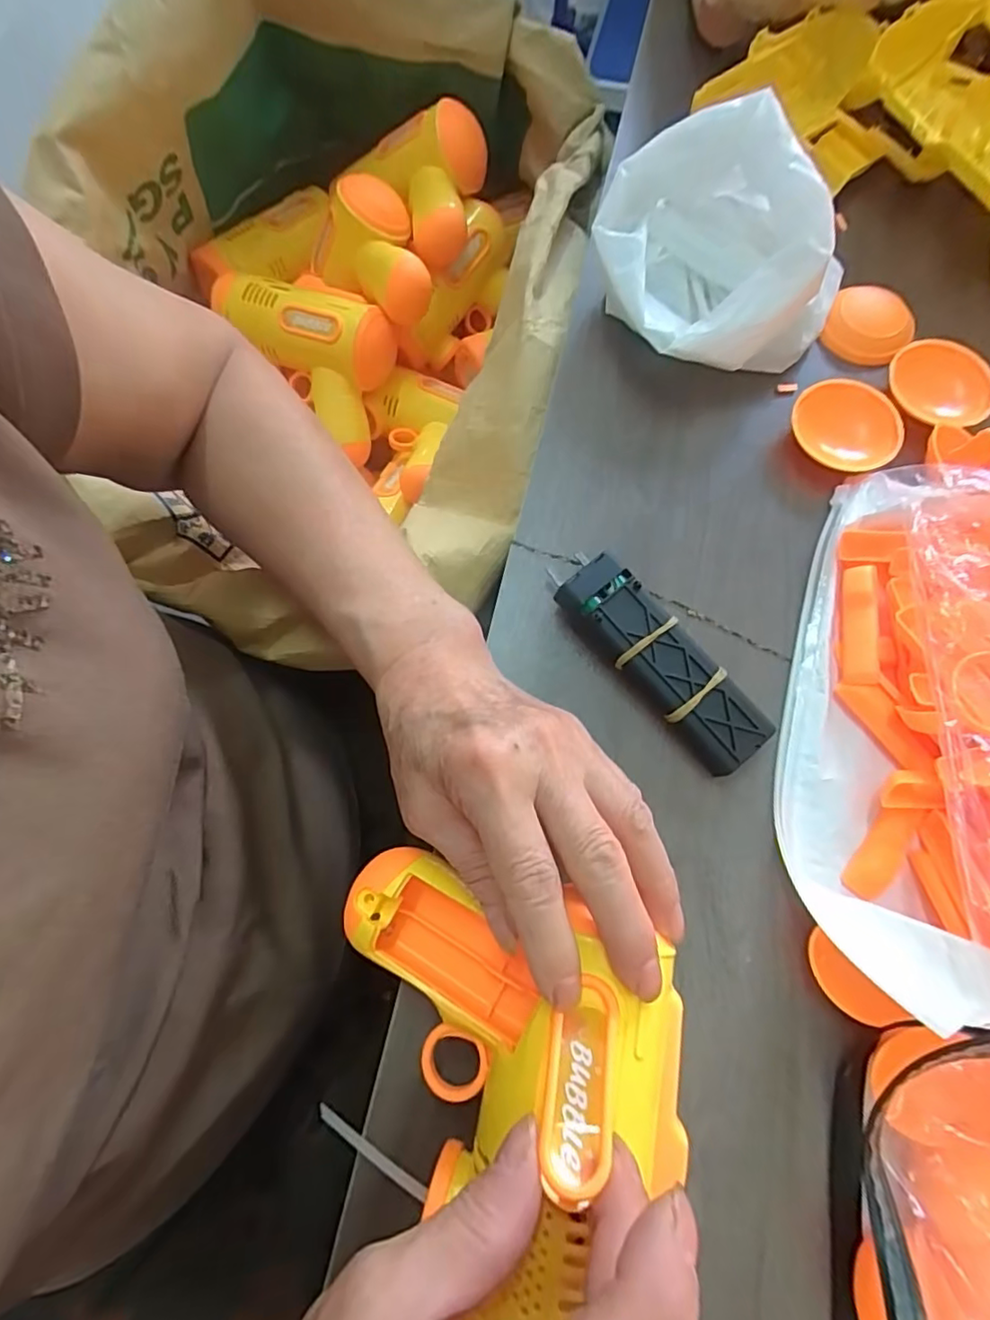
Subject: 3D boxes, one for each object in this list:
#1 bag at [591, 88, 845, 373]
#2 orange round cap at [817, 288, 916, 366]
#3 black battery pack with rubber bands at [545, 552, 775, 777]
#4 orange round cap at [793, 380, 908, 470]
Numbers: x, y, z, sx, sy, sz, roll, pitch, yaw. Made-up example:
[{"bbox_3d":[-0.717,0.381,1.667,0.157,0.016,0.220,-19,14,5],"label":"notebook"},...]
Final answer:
[{"bbox_3d":[0.126,-0.218,0.308,0.138,0.073,0.117,-26,74,-8],"label":"bag"},{"bbox_3d":[0.213,-0.190,0.333,0.045,0.016,0.045,24,74,8],"label":"orange round cap"},{"bbox_3d":[0.074,0.000,0.264,0.030,0.024,0.112,-41,76,-12],"label":"black battery pack with rubber bands"},{"bbox_3d":[0.184,-0.121,0.304,0.054,0.012,0.050,0,72,0],"label":"orange round cap"}]

